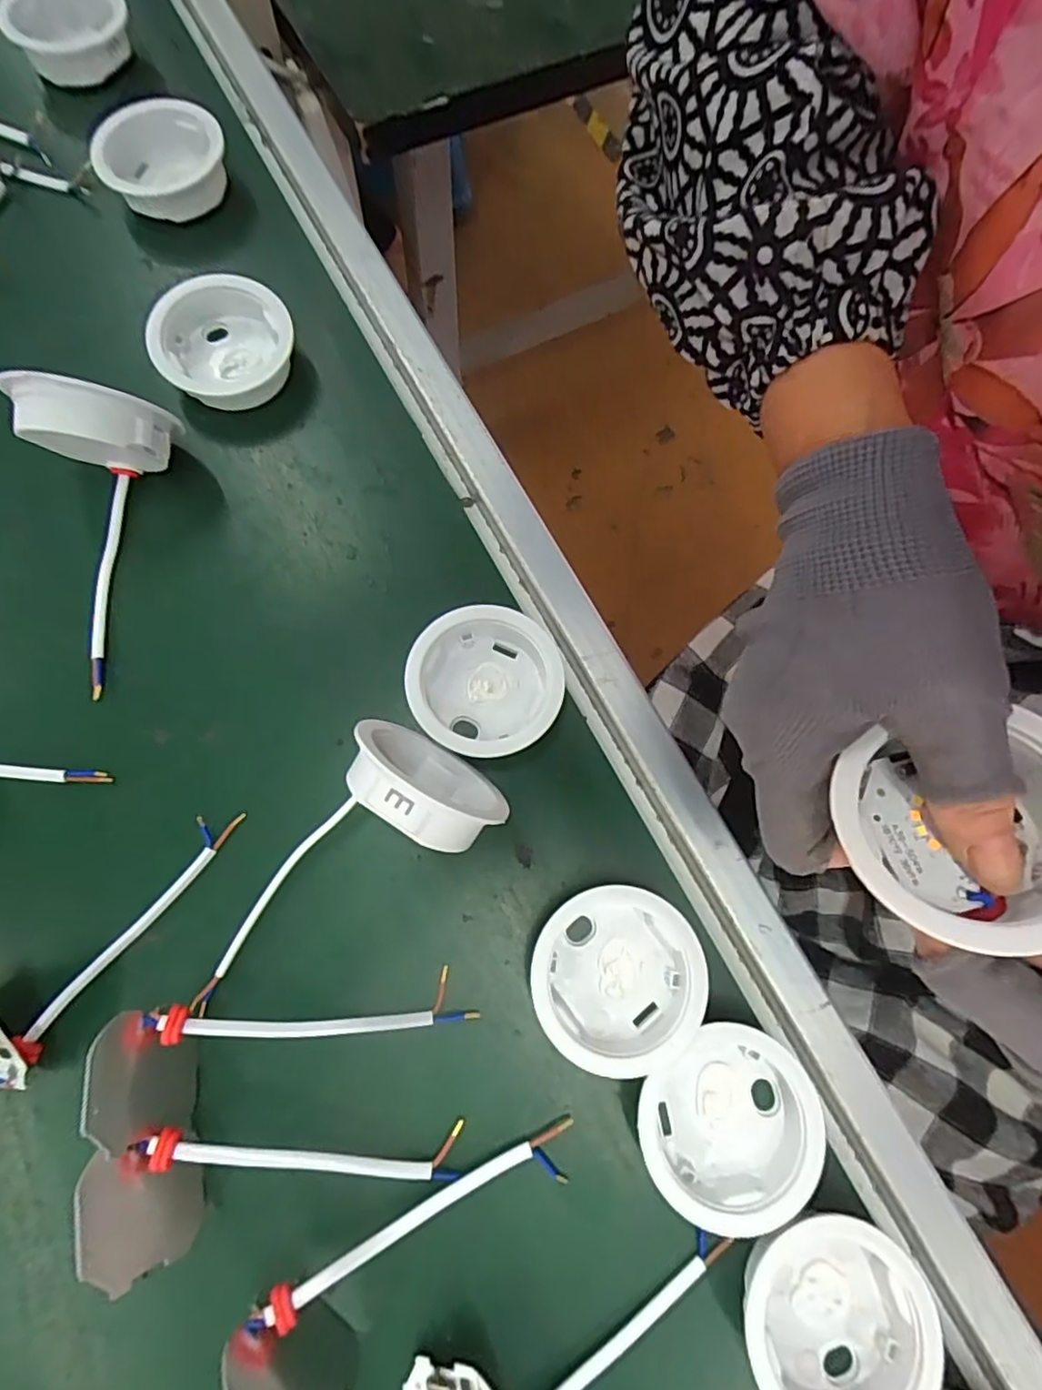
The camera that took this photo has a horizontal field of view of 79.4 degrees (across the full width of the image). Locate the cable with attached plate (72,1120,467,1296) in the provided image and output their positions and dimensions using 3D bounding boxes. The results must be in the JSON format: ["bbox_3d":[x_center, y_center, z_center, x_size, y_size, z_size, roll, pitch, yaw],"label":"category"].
[{"bbox_3d":[-0.092,0.193,0.240,0.129,0.041,0.043,4,77,-1],"label":"cable with attached plate"}]

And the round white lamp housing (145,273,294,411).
[{"bbox_3d":[-0.160,-0.189,0.340,0.069,0.030,0.059,-8,77,-4],"label":"round white lamp housing"}]

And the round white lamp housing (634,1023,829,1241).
[{"bbox_3d":[0.086,0.175,0.257,0.061,0.022,0.071,36,78,7],"label":"round white lamp housing"}]

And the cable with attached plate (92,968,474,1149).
[{"bbox_3d":[-0.095,0.144,0.256,0.147,0.015,0.041,-1,76,-15],"label":"cable with attached plate"}]

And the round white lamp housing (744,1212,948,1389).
[{"bbox_3d":[0.123,0.244,0.242,0.071,0.022,0.064,-32,80,-9],"label":"round white lamp housing"}]

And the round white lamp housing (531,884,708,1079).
[{"bbox_3d":[0.041,0.120,0.271,0.071,0.021,0.070,3,77,-1],"label":"round white lamp housing"}]

